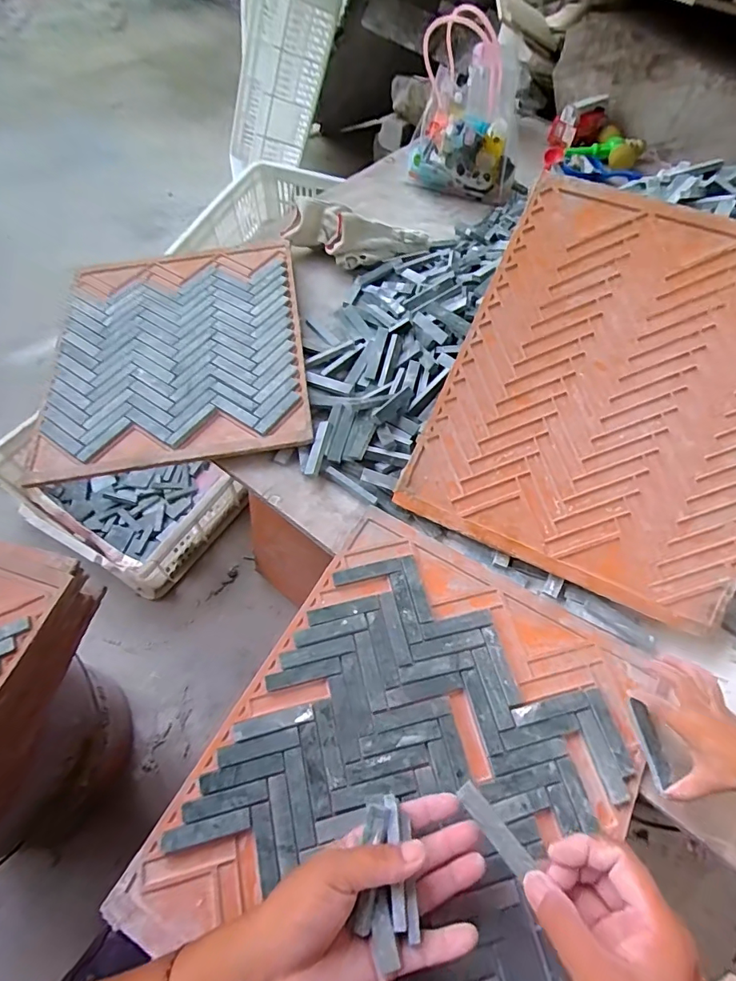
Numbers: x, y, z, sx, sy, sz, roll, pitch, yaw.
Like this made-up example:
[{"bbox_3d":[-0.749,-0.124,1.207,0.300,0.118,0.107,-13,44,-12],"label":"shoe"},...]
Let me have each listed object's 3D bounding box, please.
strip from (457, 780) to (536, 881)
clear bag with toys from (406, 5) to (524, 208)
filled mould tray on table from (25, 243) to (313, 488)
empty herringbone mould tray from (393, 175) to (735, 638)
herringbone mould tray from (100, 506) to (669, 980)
[{"bbox_3d":[0.079,0.211,0.294,0.012,0.006,0.054,-34,58,-19],"label":"strip"},{"bbox_3d":[0.152,-0.560,0.713,0.163,0.211,0.069,13,60,5],"label":"clear bag with toys"},{"bbox_3d":[-0.229,-0.189,0.590,0.296,0.029,0.371,-5,64,-11],"label":"filled mould tray on table"},{"bbox_3d":[0.236,-0.093,0.448,0.305,0.009,0.356,24,91,13],"label":"empty herringbone mould tray"},{"bbox_3d":[0.039,0.226,0.376,0.301,0.021,0.370,28,63,13],"label":"herringbone mould tray"}]

